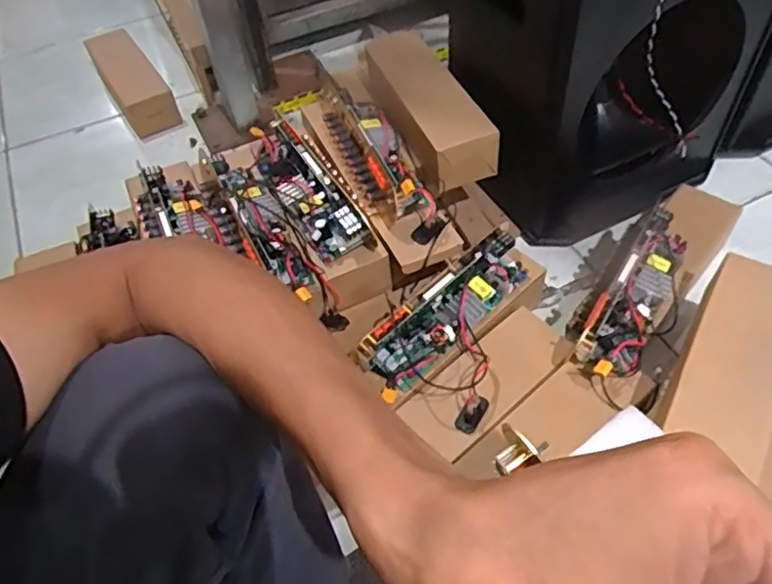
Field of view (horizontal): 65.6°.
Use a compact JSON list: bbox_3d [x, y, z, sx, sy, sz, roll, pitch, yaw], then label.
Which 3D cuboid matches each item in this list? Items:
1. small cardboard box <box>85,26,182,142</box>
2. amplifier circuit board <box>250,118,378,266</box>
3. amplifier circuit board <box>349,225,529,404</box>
[{"bbox_3d":[-0.541,-0.448,1.272,0.097,0.090,0.349,-29,55,-16],"label":"small cardboard box"},{"bbox_3d":[-0.107,-0.145,0.813,0.088,0.050,0.262,-27,54,-15],"label":"amplifier circuit board"},{"bbox_3d":[0.089,0.022,0.764,0.249,0.048,0.103,-36,102,-19],"label":"amplifier circuit board"}]

